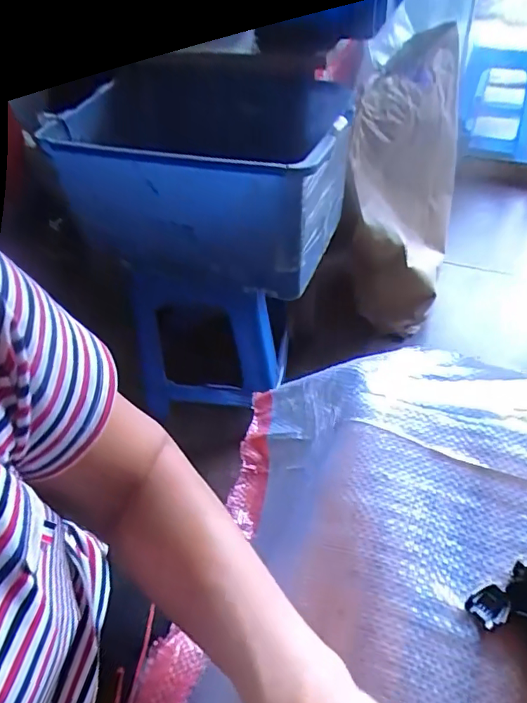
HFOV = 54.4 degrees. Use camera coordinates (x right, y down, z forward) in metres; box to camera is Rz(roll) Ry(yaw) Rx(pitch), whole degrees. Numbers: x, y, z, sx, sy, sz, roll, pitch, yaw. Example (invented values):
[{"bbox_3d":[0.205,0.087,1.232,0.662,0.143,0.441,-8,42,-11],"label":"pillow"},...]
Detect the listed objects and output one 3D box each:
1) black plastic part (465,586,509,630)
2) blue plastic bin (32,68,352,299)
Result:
[{"bbox_3d":[0.125,0.139,0.281,0.023,0.005,0.018,-30,50,-21],"label":"black plastic part"},{"bbox_3d":[-0.106,-0.308,0.932,0.479,0.291,0.328,9,48,15],"label":"blue plastic bin"}]

